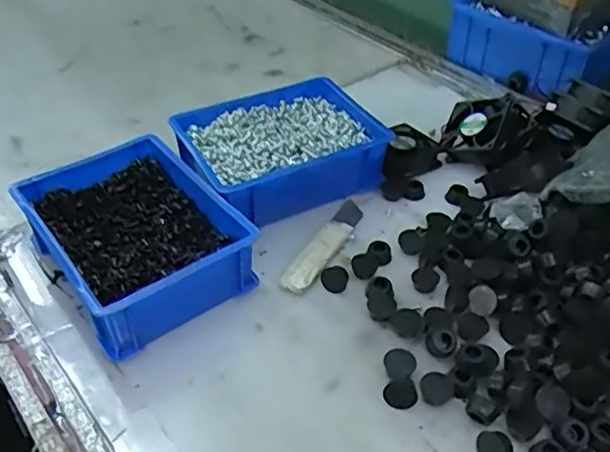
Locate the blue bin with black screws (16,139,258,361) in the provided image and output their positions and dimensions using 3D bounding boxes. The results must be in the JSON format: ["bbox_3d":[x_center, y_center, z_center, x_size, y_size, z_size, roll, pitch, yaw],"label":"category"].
[{"bbox_3d":[-0.153,0.010,0.551,0.144,0.070,0.193,-28,48,-27],"label":"blue bin with black screws"}]

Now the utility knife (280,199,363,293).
[{"bbox_3d":[0.022,0.015,0.587,0.028,0.007,0.143,20,46,22],"label":"utility knife"}]

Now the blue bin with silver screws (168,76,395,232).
[{"bbox_3d":[-0.024,-0.081,0.647,0.198,0.063,0.158,-19,45,-19],"label":"blue bin with silver screws"}]

